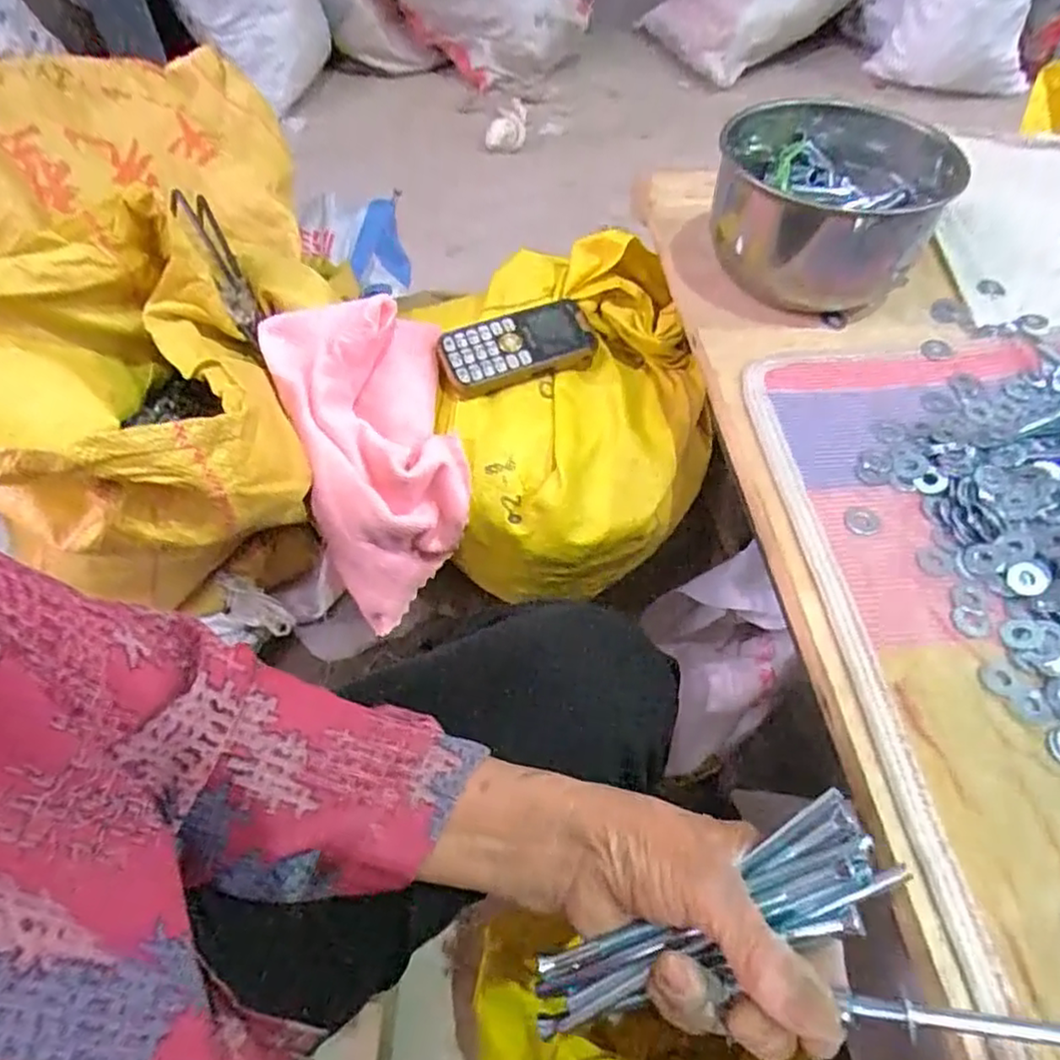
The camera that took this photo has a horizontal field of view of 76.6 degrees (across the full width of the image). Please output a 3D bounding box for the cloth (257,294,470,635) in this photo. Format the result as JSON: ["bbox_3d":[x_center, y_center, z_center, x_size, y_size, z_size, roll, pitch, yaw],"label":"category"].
[{"bbox_3d":[-0.119,-0.057,0.519,0.129,0.066,0.235,-12,96,-6],"label":"cloth"}]

